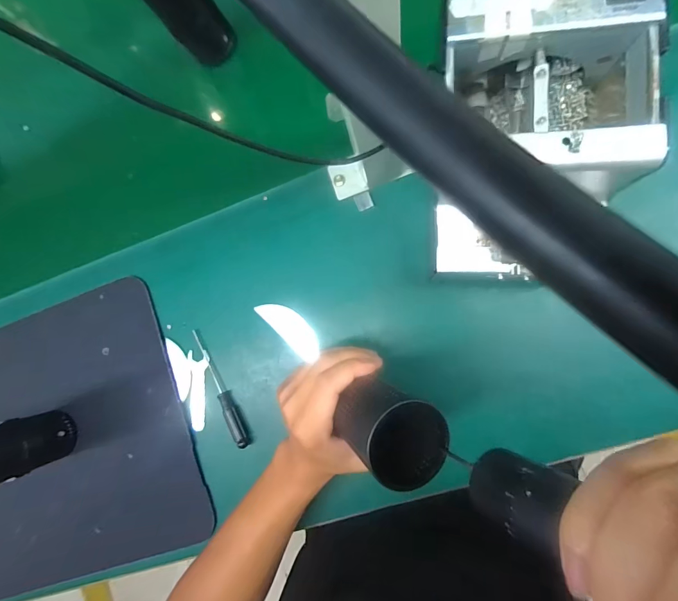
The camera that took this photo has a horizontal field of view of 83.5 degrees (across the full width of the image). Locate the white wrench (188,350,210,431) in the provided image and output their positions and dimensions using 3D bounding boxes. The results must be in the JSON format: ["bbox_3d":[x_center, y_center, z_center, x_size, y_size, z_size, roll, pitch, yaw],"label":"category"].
[{"bbox_3d":[-0.152,0.098,0.412,0.024,0.005,0.084,-4,87,8],"label":"white wrench"}]

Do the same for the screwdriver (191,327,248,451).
[{"bbox_3d":[-0.125,0.092,0.397,0.012,0.019,0.130,-30,83,6],"label":"screwdriver"}]

